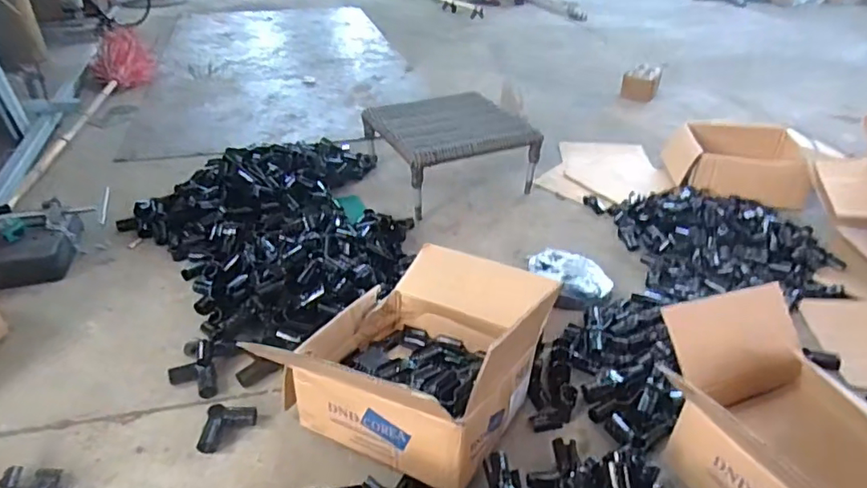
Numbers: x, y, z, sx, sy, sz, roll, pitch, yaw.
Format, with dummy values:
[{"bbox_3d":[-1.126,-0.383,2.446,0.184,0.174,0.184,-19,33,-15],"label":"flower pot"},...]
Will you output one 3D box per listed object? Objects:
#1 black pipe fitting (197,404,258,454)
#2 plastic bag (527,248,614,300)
[{"bbox_3d":[-0.350,0.312,0.947,0.086,0.033,0.071,-2,34,-5],"label":"black pipe fitting"},{"bbox_3d":[0.320,0.075,1.308,0.158,0.053,0.190,-14,37,-22],"label":"plastic bag"}]

